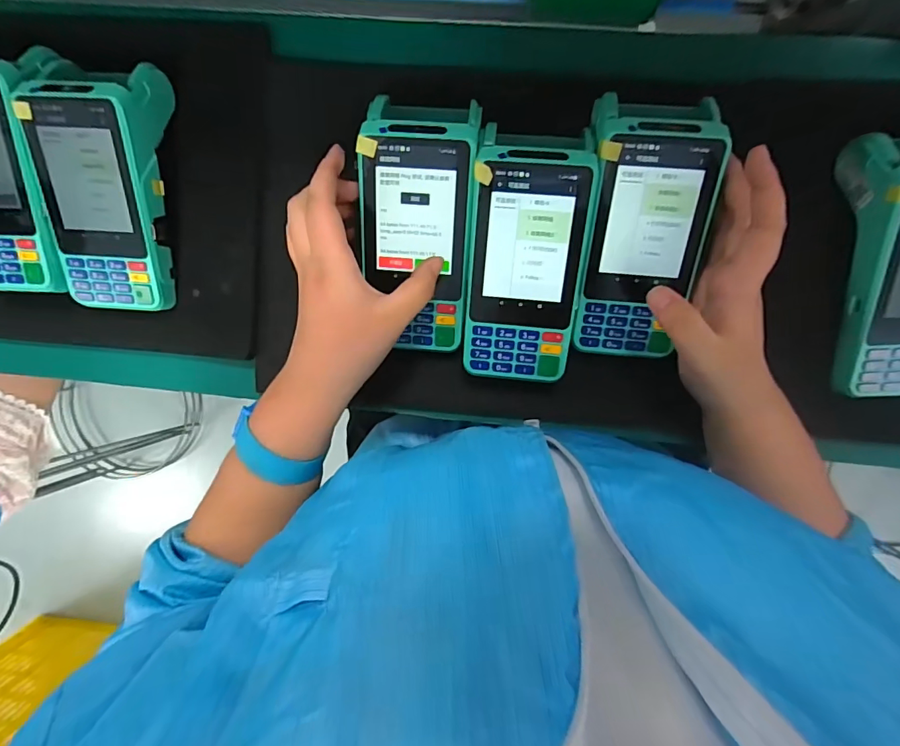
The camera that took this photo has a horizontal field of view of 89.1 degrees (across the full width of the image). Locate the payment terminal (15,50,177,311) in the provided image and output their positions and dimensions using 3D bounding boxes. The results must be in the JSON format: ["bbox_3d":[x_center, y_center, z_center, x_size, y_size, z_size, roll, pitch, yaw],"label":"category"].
[{"bbox_3d":[-0.246,-0.131,0.321,0.076,0.050,0.165,3,95,3],"label":"payment terminal"}]

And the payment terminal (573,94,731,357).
[{"bbox_3d":[0.126,-0.092,0.307,0.077,0.035,0.161,6,110,3],"label":"payment terminal"}]

